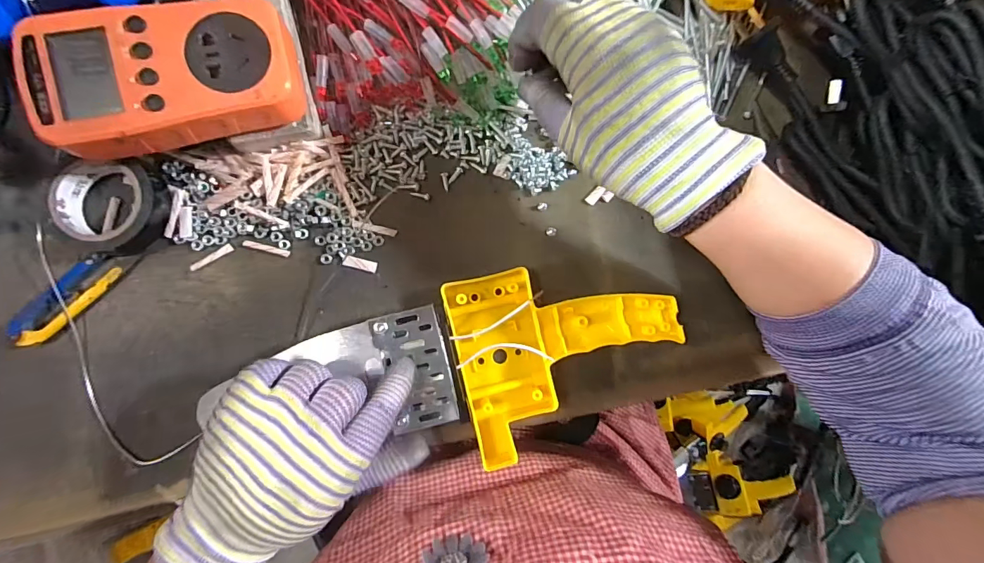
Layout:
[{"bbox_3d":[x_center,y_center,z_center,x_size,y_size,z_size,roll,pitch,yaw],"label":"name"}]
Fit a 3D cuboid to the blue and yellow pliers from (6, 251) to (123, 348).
[{"bbox_3d":[-0.264,0.010,0.263,0.023,0.014,0.063,44,83,-6],"label":"blue and yellow pliers"}]

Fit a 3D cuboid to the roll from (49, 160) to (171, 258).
[{"bbox_3d":[-0.236,-0.046,0.266,0.054,0.019,0.055,0,89,-9],"label":"roll"}]

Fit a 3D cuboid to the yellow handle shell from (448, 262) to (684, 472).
[{"bbox_3d":[0.053,0.048,0.308,0.152,0.034,0.126,-13,91,-9],"label":"yellow handle shell"}]

